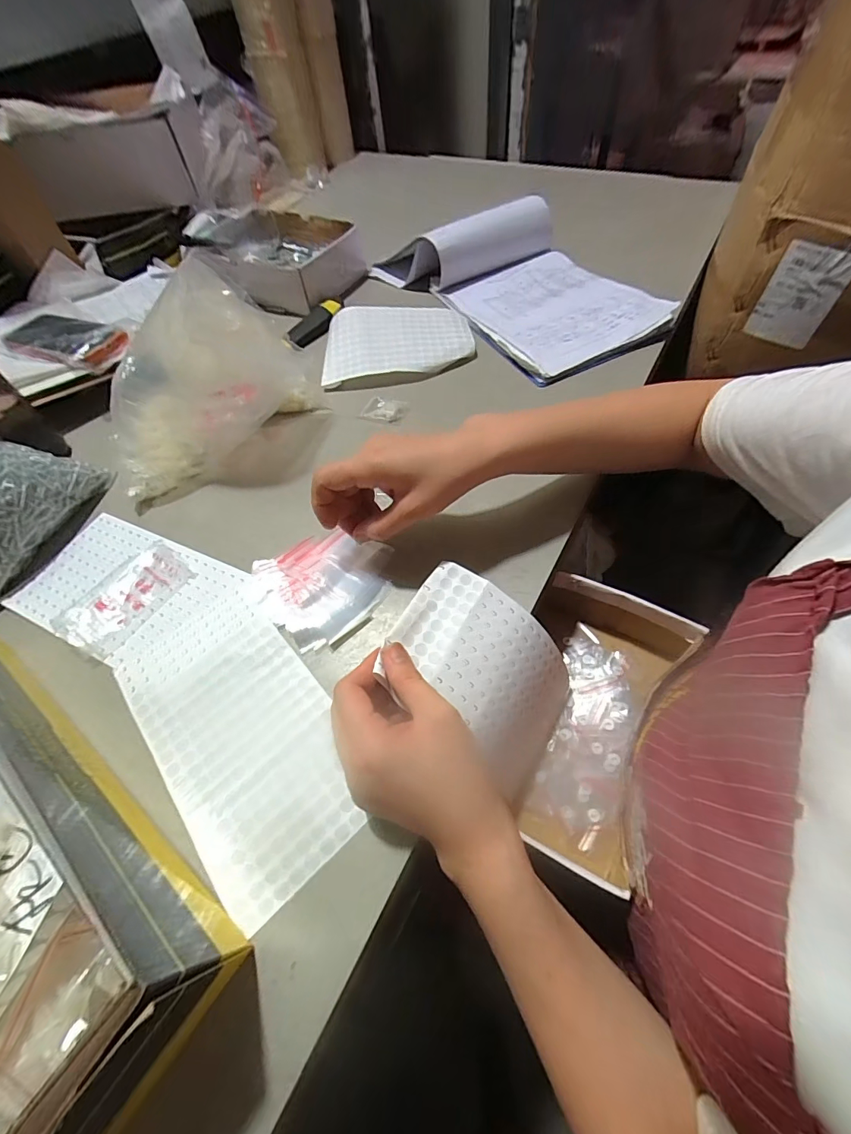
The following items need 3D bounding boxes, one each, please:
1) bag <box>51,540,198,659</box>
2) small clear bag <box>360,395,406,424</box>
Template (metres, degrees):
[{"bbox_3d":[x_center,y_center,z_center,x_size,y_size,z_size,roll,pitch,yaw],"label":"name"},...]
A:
[{"bbox_3d":[-0.281,0.027,0.403,0.075,0.007,0.113,26,64,21],"label":"bag"},{"bbox_3d":[-0.051,-0.193,0.522,0.050,0.013,0.040,12,59,13],"label":"small clear bag"}]

